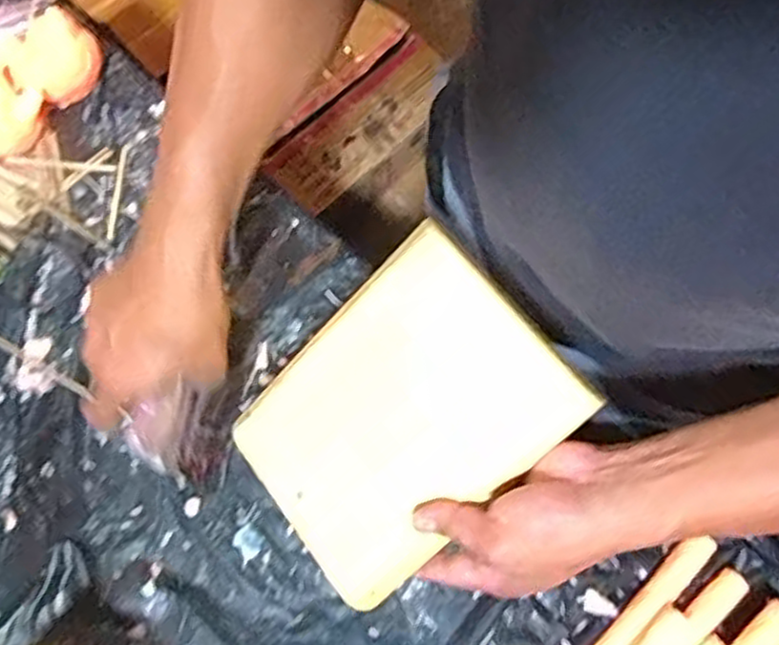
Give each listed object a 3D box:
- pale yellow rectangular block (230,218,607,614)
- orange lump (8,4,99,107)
[{"bbox_3d":[0.000,0.063,0.477,0.208,0.012,0.156,-45,75,16],"label":"pale yellow rectangular block"},{"bbox_3d":[-0.287,-0.224,0.637,0.065,0.059,0.072,41,77,11],"label":"orange lump"}]

